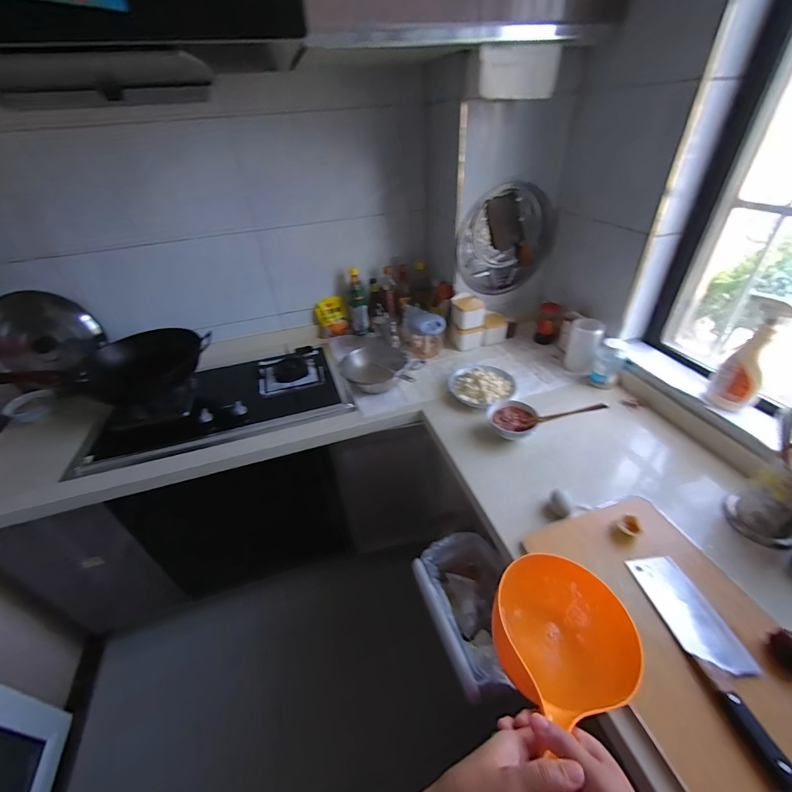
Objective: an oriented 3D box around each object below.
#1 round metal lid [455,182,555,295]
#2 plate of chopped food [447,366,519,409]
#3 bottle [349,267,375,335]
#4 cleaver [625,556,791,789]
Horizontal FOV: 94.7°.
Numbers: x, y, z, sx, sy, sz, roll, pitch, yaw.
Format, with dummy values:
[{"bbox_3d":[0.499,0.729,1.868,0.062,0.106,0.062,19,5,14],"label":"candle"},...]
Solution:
[{"bbox_3d":[0.360,-0.506,1.215,0.338,0.318,0.054,-10,38,-8],"label":"round metal lid"},{"bbox_3d":[0.255,-0.037,1.077,0.184,0.037,0.173,-2,38,2],"label":"plate of chopped food"},{"bbox_3d":[-0.146,-0.364,1.408,0.068,0.240,0.083,-10,38,-8],"label":"bottle"},{"bbox_3d":[0.480,0.378,0.552,0.087,0.021,0.281,-7,38,-4],"label":"cleaver"}]

